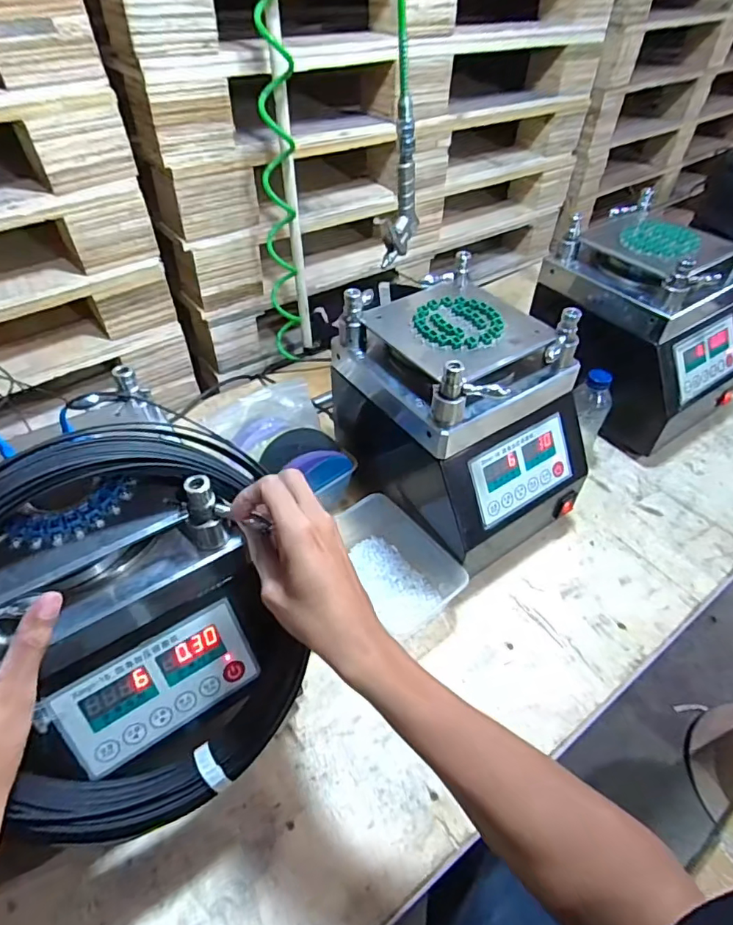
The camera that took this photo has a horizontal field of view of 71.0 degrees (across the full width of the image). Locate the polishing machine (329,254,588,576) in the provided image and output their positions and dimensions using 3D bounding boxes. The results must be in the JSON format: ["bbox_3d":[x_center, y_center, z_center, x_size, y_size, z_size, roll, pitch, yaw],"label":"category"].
[{"bbox_3d":[0.119,-0.054,0.673,0.226,0.279,0.283,-25,52,-23],"label":"polishing machine"}]

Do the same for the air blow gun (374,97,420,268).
[{"bbox_3d":[0.041,-0.339,0.633,0.027,0.170,0.068,20,50,17],"label":"air blow gun"}]

